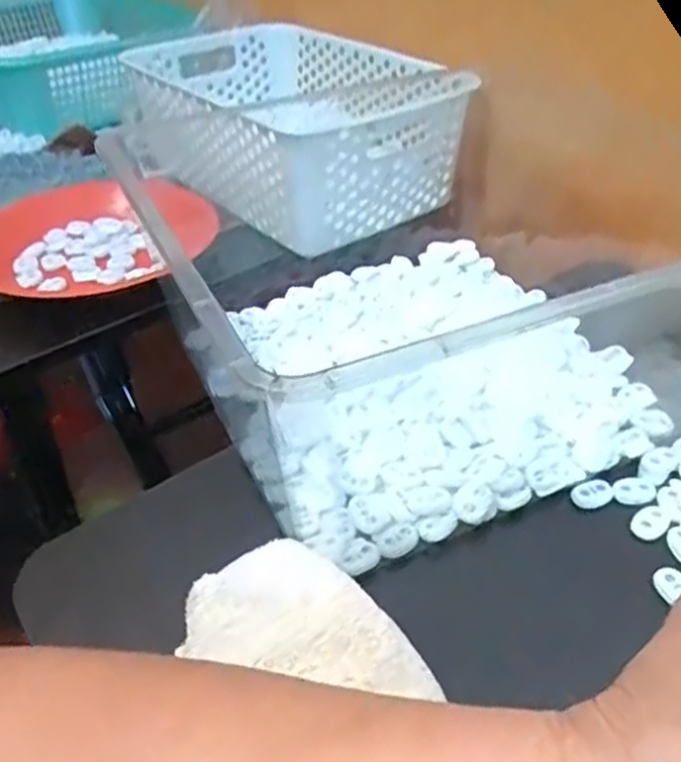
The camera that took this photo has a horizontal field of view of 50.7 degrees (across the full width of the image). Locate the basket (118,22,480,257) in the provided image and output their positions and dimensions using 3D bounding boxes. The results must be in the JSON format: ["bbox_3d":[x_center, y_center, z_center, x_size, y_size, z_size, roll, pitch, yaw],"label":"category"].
[{"bbox_3d":[-0.059,-0.260,0.707,0.220,0.092,0.356,-25,44,-27],"label":"basket"}]

